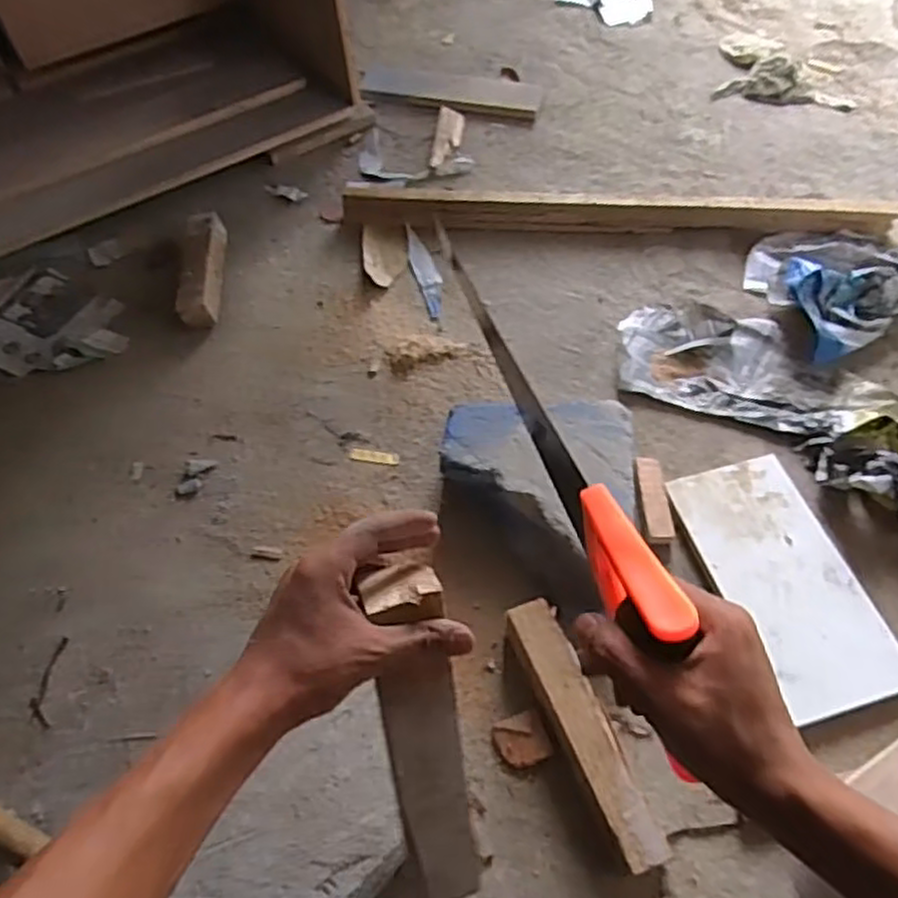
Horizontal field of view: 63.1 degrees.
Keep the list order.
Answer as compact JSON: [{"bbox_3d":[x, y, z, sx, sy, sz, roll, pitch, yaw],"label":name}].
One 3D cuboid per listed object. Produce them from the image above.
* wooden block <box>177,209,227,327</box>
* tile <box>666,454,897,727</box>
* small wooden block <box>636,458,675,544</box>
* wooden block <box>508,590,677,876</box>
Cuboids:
[{"bbox_3d":[-0.349,-0.255,1.032,0.050,0.053,0.199,-5,57,0],"label":"wooden block"},{"bbox_3d":[0.345,0.128,0.750,0.140,0.008,0.269,-18,57,-9],"label":"tile"},{"bbox_3d":[0.226,0.057,0.810,0.030,0.024,0.107,-1,57,3],"label":"small wooden block"},{"bbox_3d":[0.119,0.252,0.660,0.047,0.049,0.233,-20,57,-11],"label":"wooden block"}]

